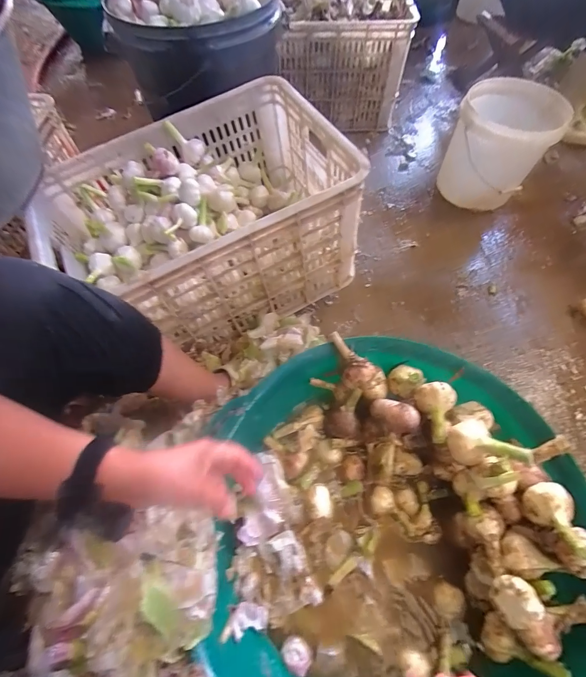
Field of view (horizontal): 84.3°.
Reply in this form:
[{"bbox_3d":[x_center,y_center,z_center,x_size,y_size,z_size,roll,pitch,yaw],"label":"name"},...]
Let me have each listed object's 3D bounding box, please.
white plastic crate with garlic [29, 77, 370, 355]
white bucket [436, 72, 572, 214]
[{"bbox_3d":[-0.177,-0.232,0.649,0.514,0.278,0.389,-27,65,-13],"label":"white plastic crate with garlic"},{"bbox_3d":[0.548,-0.516,0.884,0.237,0.242,0.198,28,66,14],"label":"white bucket"}]

